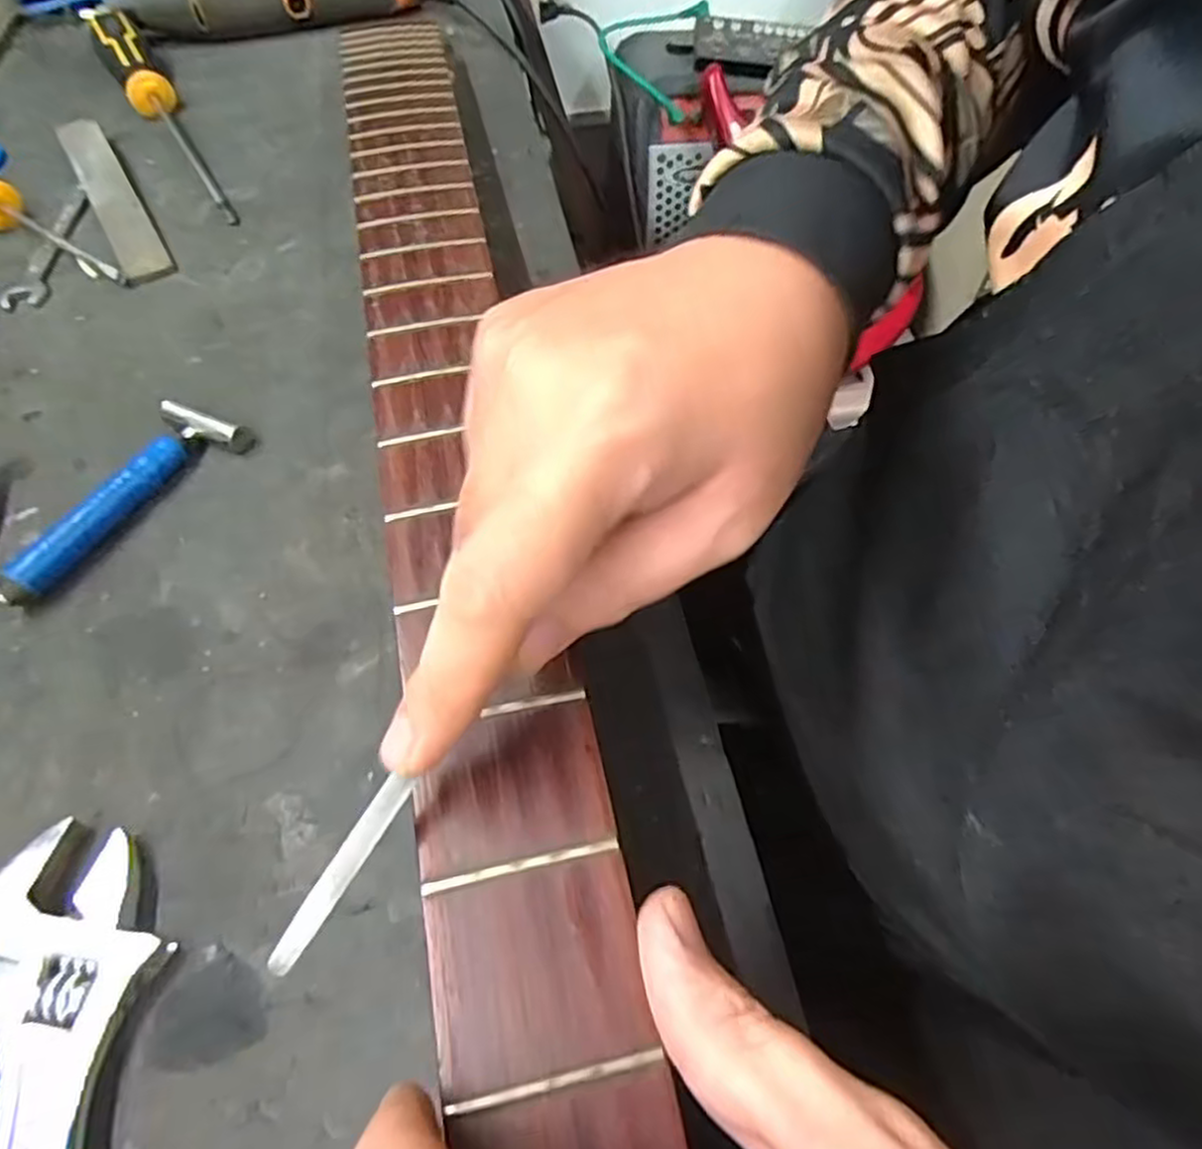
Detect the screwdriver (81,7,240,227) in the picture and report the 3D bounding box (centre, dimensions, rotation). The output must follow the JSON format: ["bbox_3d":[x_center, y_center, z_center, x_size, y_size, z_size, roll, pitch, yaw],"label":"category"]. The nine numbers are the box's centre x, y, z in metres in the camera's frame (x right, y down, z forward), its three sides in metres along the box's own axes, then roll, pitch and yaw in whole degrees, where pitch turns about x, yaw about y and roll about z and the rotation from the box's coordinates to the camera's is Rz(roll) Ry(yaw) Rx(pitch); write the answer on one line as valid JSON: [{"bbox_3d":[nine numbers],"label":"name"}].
[{"bbox_3d":[-0.292,-0.312,0.478,0.033,0.034,0.291,-26,60,-17],"label":"screwdriver"}]

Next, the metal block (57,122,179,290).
[{"bbox_3d":[-0.282,-0.218,0.428,0.024,0.015,0.162,-28,61,-18],"label":"metal block"}]

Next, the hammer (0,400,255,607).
[{"bbox_3d":[-0.200,-0.034,0.304,0.039,0.017,0.108,30,61,18],"label":"hammer"}]

